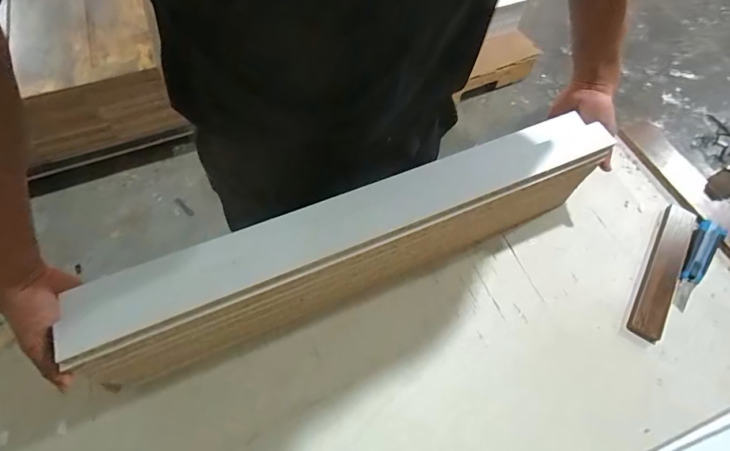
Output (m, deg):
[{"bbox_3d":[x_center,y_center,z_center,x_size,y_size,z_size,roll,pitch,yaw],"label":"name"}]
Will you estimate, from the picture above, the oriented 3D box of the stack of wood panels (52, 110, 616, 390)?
[{"bbox_3d":[0.001,0.014,0.551,0.750,0.162,0.107,-23,64,-12],"label":"stack of wood panels"}]

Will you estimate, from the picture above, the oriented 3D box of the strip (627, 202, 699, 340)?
[{"bbox_3d":[0.506,0.073,0.639,0.050,0.017,0.269,31,65,14],"label":"strip"}]

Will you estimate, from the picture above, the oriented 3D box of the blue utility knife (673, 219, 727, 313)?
[{"bbox_3d":[0.558,0.061,0.627,0.032,0.024,0.174,34,65,16],"label":"blue utility knife"}]

